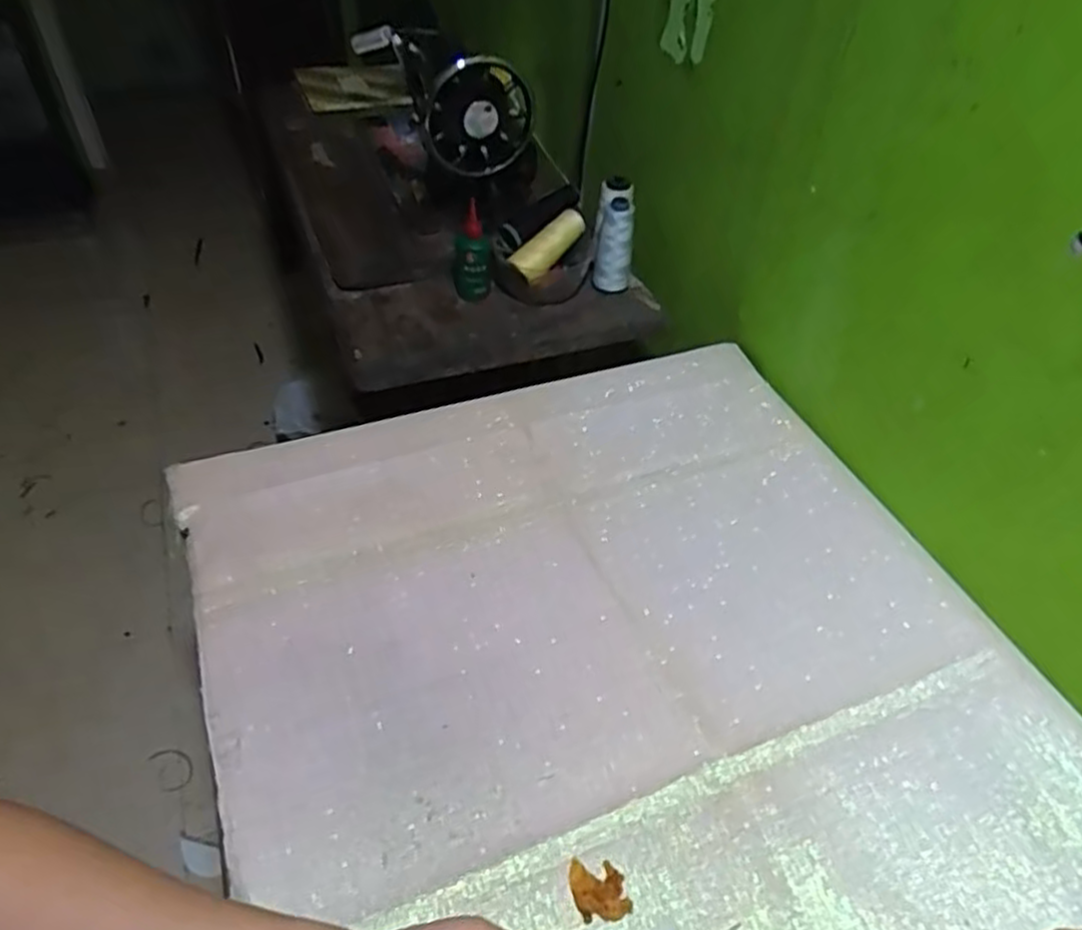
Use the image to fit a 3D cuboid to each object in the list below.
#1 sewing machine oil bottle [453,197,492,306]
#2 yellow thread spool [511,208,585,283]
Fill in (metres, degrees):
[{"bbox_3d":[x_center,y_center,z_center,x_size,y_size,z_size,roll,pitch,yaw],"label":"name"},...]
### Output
[{"bbox_3d":[-0.084,-0.257,0.914,0.042,0.113,0.040,-6,45,-7],"label":"sewing machine oil bottle"},{"bbox_3d":[0.011,-0.270,0.930,0.033,0.033,0.122,31,64,27],"label":"yellow thread spool"}]

